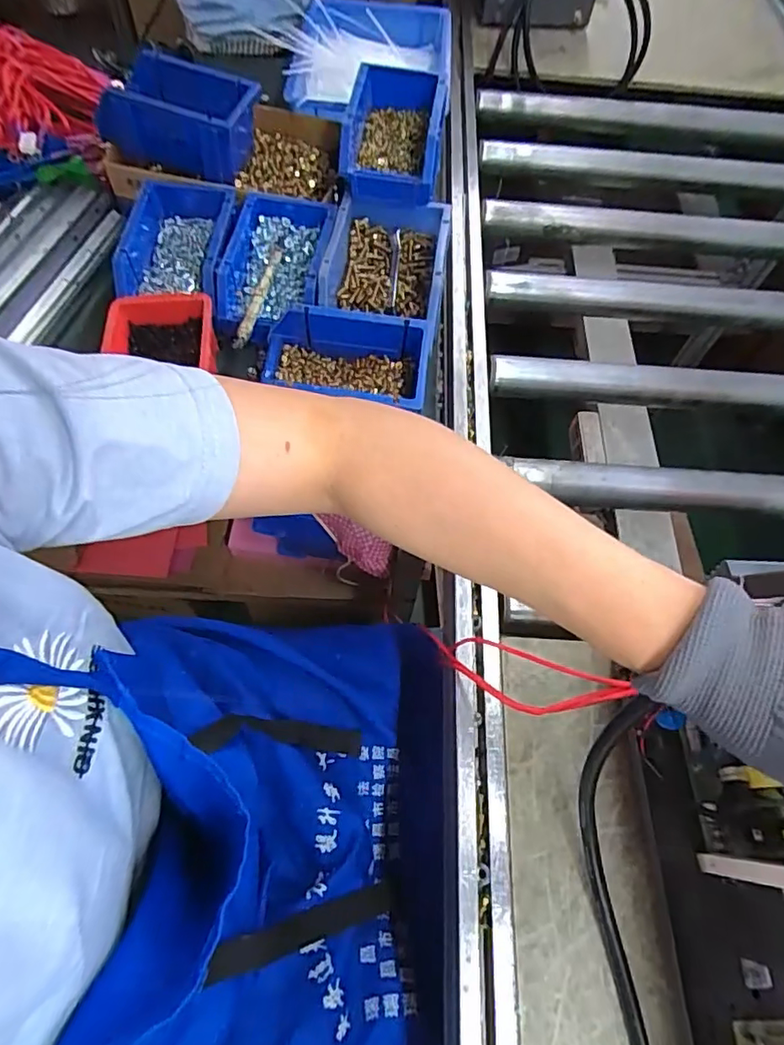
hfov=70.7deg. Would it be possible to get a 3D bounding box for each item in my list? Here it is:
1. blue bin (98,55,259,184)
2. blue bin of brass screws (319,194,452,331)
[{"bbox_3d":[-0.239,-0.469,0.638,0.157,0.073,0.113,14,65,3],"label":"blue bin"},{"bbox_3d":[-0.008,-0.271,0.593,0.123,0.055,0.165,9,65,1],"label":"blue bin of brass screws"}]

